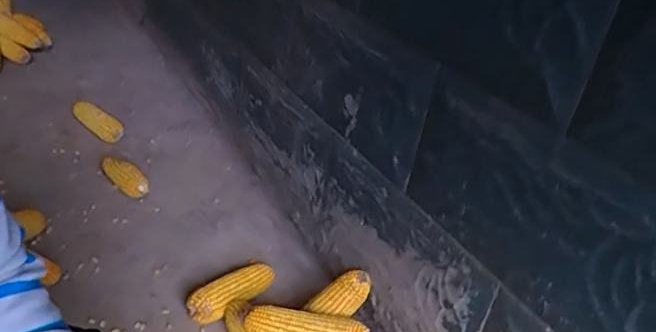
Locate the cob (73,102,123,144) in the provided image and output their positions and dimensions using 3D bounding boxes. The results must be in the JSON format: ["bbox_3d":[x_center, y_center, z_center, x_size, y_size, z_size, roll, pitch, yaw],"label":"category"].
[{"bbox_3d":[-0.579,-0.113,1.396,0.184,0.048,0.054,29,35,31],"label":"cob"}]

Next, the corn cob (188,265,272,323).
[{"bbox_3d":[-0.159,0.215,0.953,0.153,0.061,0.061,-16,39,-38],"label":"corn cob"}]

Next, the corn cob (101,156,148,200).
[{"bbox_3d":[-0.443,0.020,1.217,0.141,0.048,0.052,29,35,30],"label":"corn cob"}]

